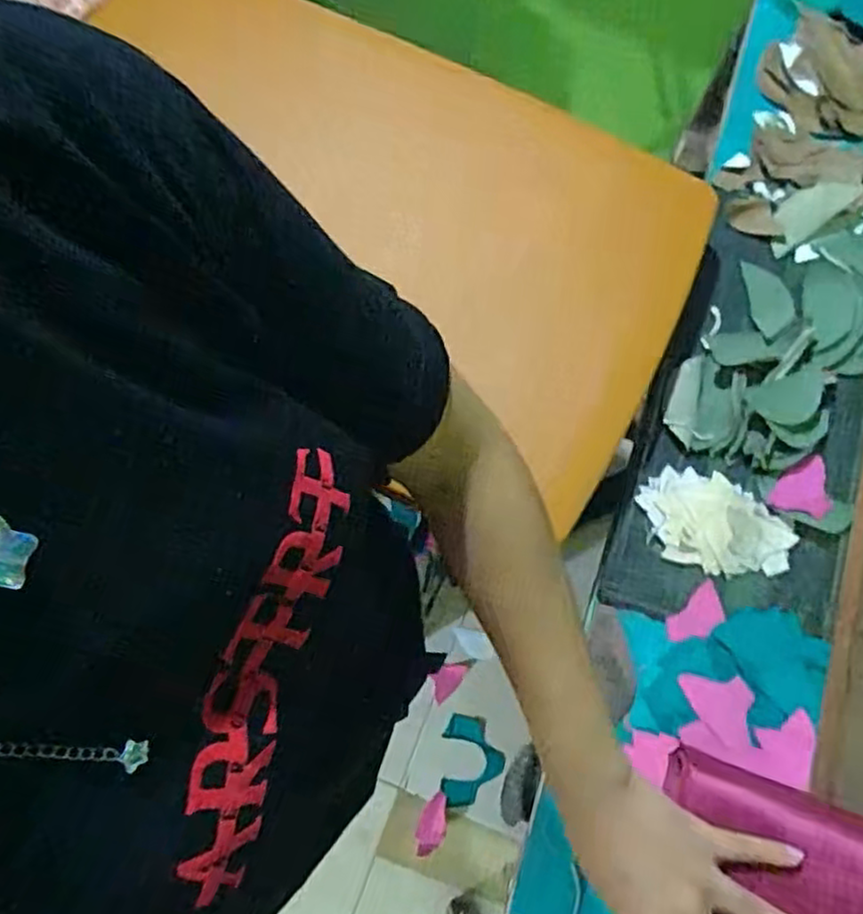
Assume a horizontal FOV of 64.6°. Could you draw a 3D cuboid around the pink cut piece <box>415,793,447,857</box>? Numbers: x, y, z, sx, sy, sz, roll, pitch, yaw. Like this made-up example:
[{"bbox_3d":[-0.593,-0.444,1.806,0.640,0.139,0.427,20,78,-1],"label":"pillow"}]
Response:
[{"bbox_3d":[0.002,0.677,1.253,0.051,0.005,0.109,19,75,4],"label":"pink cut piece"}]

